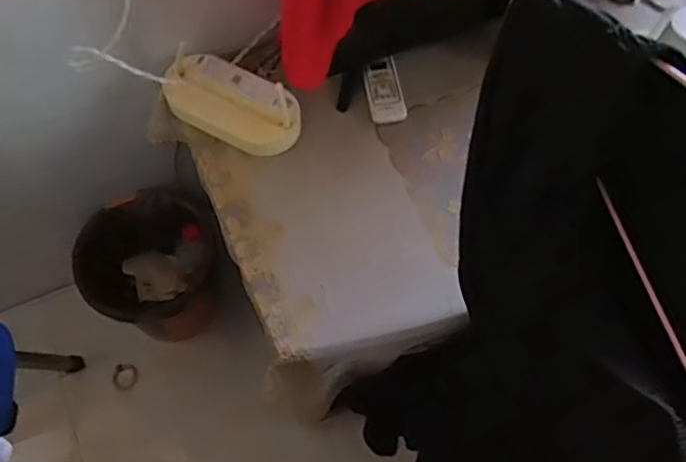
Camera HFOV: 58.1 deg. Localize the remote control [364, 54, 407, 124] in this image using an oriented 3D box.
[{"bbox_3d":[0.066,-0.223,0.981,0.052,0.018,0.118,-9,65,-3],"label":"remote control"}]

